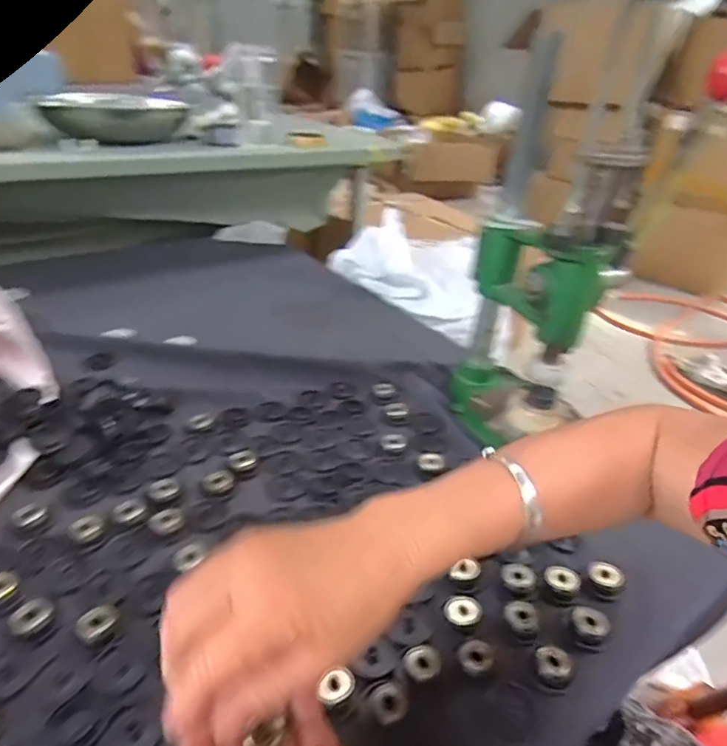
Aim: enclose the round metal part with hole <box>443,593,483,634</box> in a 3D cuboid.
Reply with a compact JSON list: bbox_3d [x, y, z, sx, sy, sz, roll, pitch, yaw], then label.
[{"bbox_3d":[0.073,0.174,0.395,0.027,0.006,0.031,-20,39,-36],"label":"round metal part with hole"}]

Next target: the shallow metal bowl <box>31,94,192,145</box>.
[{"bbox_3d":[-0.445,-0.459,0.967,0.239,0.057,0.186,-6,33,-19],"label":"shallow metal bowl"}]

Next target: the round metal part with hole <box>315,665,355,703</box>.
[{"bbox_3d":[-0.018,0.200,0.341,0.025,0.008,0.019,-16,37,-31],"label":"round metal part with hole"}]

